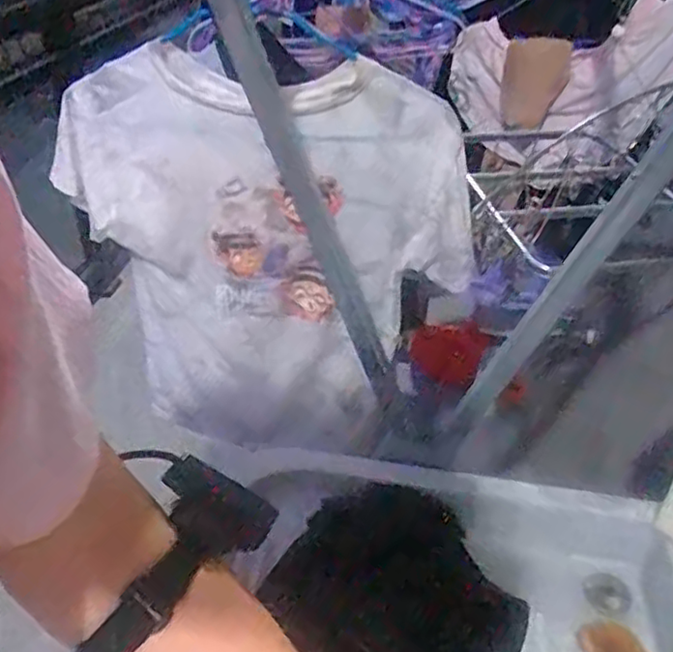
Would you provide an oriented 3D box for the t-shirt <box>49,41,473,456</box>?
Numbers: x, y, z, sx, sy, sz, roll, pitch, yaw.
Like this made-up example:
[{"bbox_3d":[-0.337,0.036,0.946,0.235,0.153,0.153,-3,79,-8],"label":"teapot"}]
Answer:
[{"bbox_3d":[-0.096,-0.057,0.863,0.473,0.525,0.073,7,36,4],"label":"t-shirt"}]

